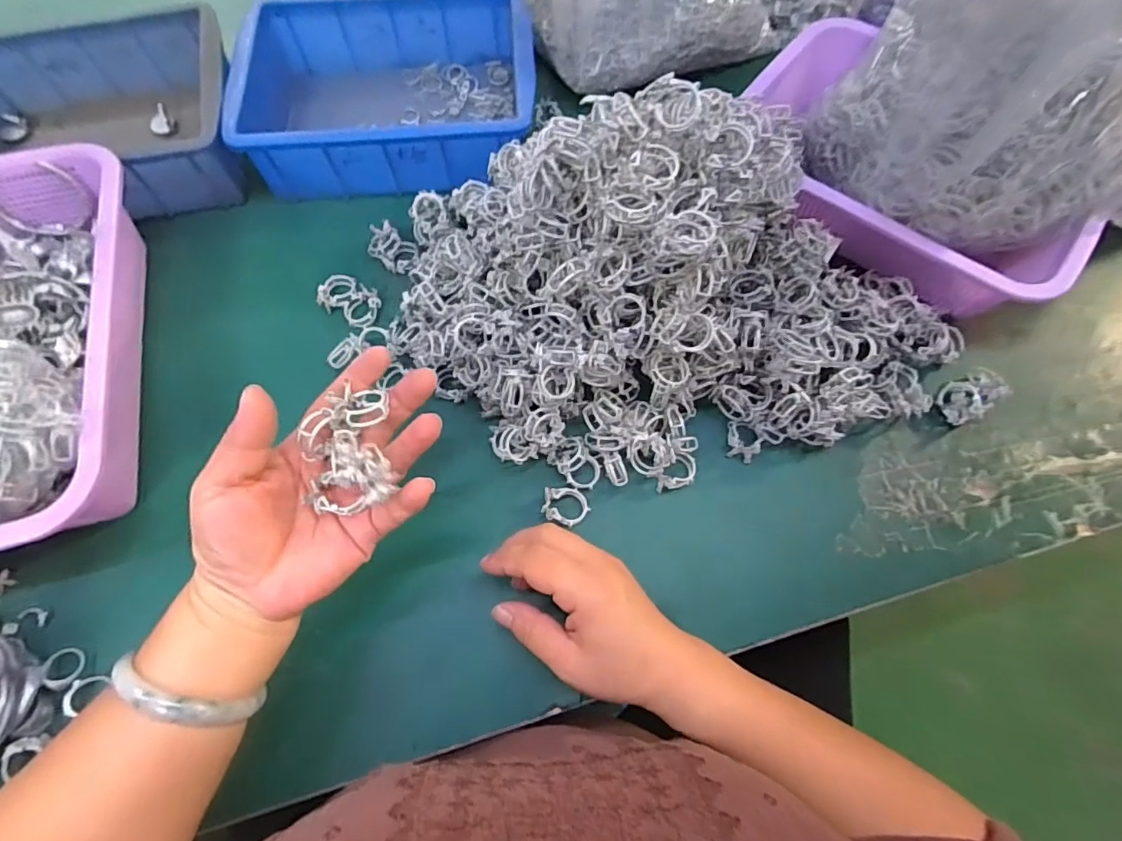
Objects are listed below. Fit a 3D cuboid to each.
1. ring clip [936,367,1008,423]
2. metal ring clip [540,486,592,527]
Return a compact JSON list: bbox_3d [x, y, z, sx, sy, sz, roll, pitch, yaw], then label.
[{"bbox_3d":[0.297,-0.016,0.400,0.039,0.027,0.030,-27,71,-11],"label":"ring clip"},{"bbox_3d":[0.003,0.059,0.376,0.032,0.008,0.026,9,68,3],"label":"metal ring clip"}]

